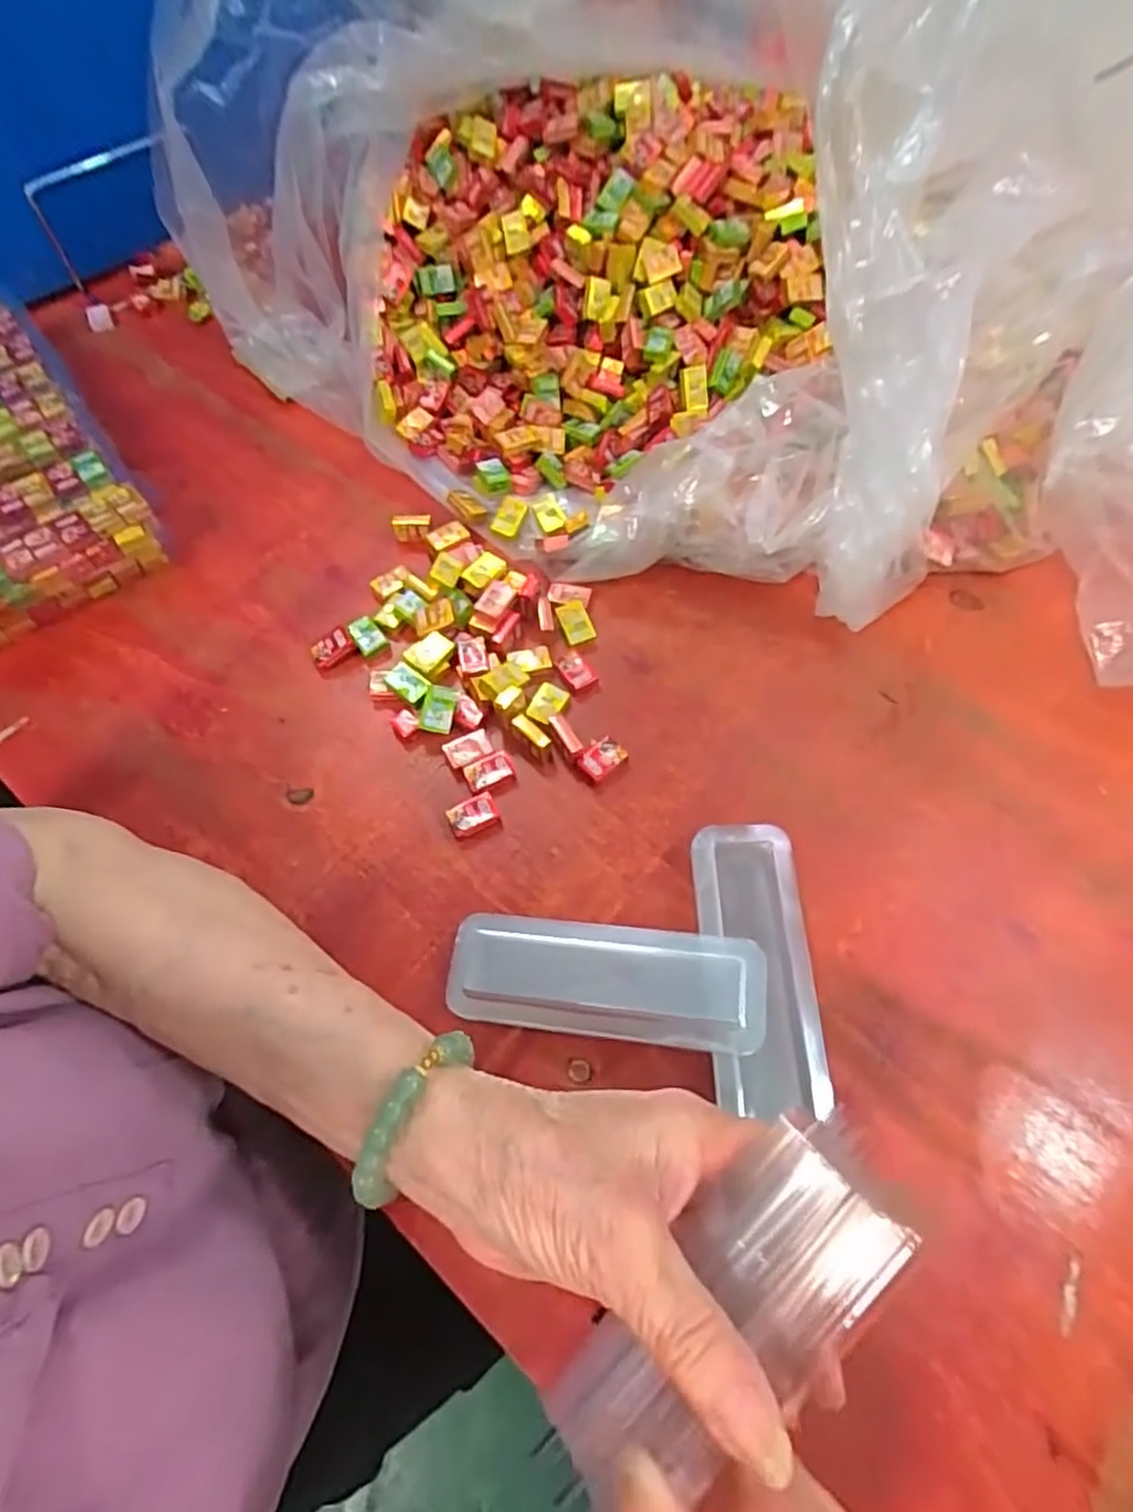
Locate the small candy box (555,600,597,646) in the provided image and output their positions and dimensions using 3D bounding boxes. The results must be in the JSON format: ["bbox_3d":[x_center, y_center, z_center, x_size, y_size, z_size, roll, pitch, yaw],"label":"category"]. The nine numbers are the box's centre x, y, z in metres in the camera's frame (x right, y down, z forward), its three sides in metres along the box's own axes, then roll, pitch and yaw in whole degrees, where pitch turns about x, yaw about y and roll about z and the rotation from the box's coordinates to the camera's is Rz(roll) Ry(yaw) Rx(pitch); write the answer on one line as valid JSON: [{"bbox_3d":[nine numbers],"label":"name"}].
[{"bbox_3d":[0.006,-0.081,0.422,0.017,0.006,0.026,-23,65,-11],"label":"small candy box"}]

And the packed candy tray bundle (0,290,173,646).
[{"bbox_3d":[-0.391,-0.205,0.473,0.140,0.046,0.295,-33,67,-16],"label":"packed candy tray bundle"}]

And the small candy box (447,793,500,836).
[{"bbox_3d":[-0.049,0.031,0.369,0.026,0.005,0.018,-26,65,-12],"label":"small candy box"}]

